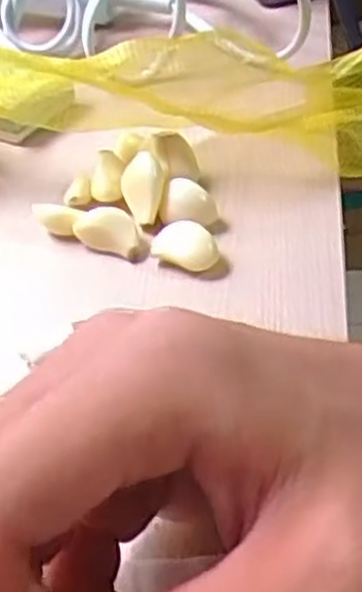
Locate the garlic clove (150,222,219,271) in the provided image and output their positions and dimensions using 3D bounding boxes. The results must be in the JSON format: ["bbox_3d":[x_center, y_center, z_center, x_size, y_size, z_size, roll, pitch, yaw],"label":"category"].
[{"bbox_3d":[0.001,-0.018,0.279,0.023,0.011,0.014,1,41,8],"label":"garlic clove"}]

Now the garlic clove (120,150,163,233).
[{"bbox_3d":[-0.015,-0.040,0.298,0.014,0.028,0.013,2,19,-9],"label":"garlic clove"}]

